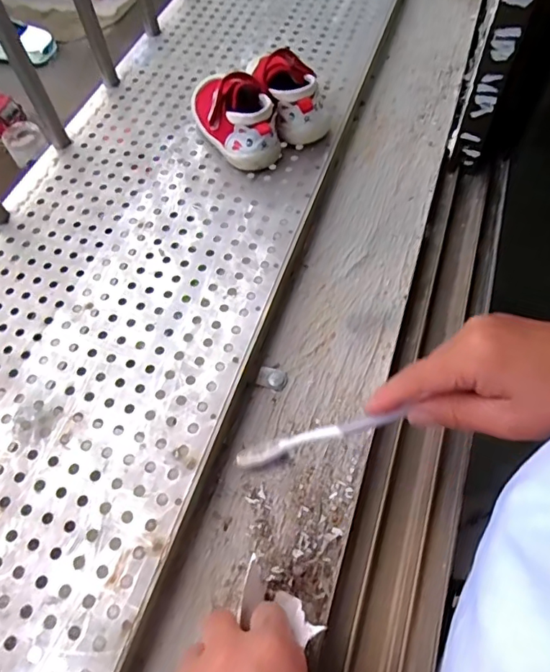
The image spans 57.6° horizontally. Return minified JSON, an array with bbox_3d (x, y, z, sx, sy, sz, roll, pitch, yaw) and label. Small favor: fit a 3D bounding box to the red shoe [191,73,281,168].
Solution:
[{"bbox_3d":[-0.047,-0.241,0.536,0.062,0.067,0.147,-29,61,-13],"label":"red shoe"}]

